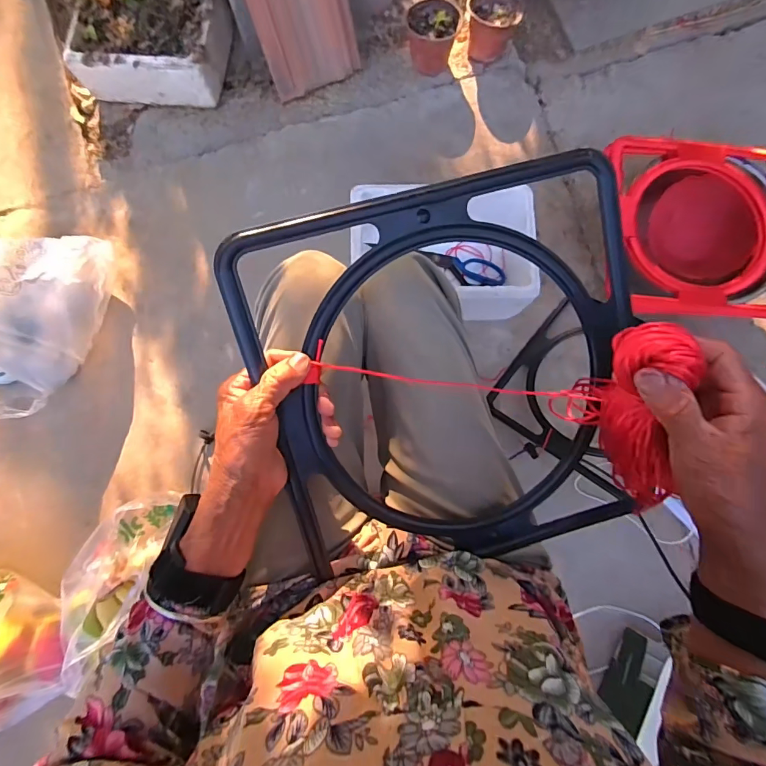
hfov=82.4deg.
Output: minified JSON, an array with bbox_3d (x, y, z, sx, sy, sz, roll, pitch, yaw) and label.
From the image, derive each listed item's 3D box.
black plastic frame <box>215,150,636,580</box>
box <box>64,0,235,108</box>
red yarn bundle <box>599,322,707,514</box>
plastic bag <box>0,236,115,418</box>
[{"bbox_3d":[0.067,0.003,0.377,0.322,0.019,0.322,-14,103,-6],"label":"black plastic frame"},{"bbox_3d":[-0.502,-0.755,0.956,0.297,0.107,0.247,9,81,1],"label":"box"},{"bbox_3d":[0.184,0.031,0.313,0.042,0.041,0.141,-12,116,-2],"label":"red yarn bundle"},{"bbox_3d":[-0.699,-0.126,0.784,0.269,0.261,0.366,12,81,1],"label":"plastic bag"}]

